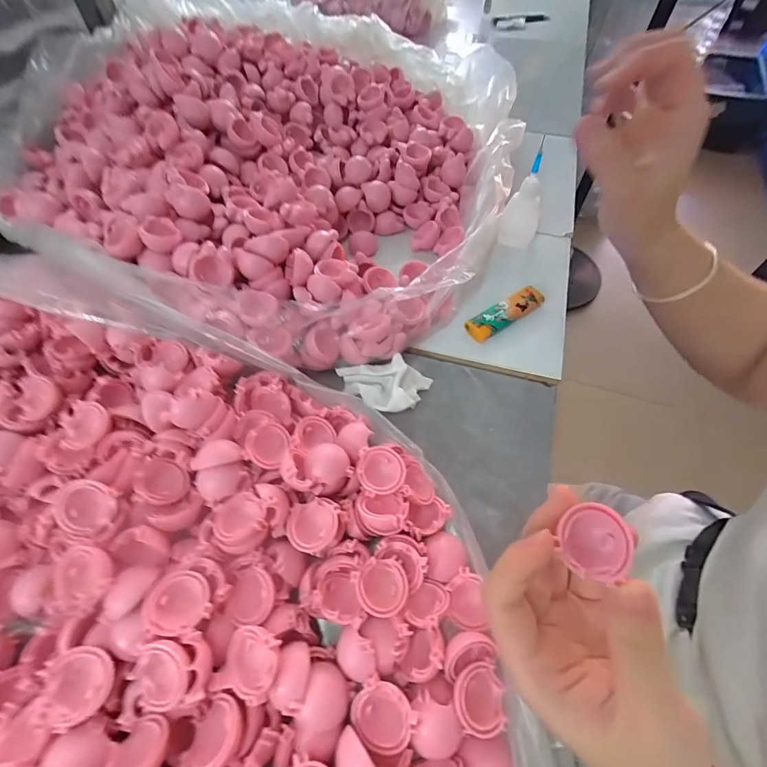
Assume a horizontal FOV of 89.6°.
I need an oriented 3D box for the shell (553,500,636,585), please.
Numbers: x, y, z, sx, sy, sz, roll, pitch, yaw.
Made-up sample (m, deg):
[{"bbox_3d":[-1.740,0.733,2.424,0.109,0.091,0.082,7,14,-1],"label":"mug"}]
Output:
[{"bbox_3d":[0.087,0.064,0.159,0.028,0.012,0.025,36,64,22],"label":"shell"}]

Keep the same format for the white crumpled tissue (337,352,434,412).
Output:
[{"bbox_3d":[0.000,-0.003,0.312,0.065,0.015,0.049,28,61,18],"label":"white crumpled tissue"}]

